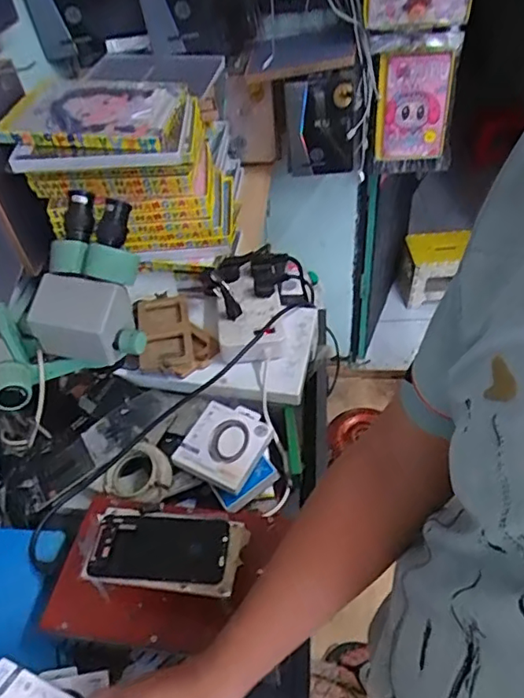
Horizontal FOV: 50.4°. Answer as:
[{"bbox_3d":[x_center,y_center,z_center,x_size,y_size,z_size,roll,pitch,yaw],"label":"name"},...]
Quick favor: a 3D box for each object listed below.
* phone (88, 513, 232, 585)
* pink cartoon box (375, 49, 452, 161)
[{"bbox_3d":[-0.111,0.211,0.594,0.147,0.009,0.070,-1,44,6],"label":"phone"},{"bbox_3d":[0.330,-0.532,1.230,0.151,0.221,0.043,0,45,8],"label":"pink cartoon box"}]

